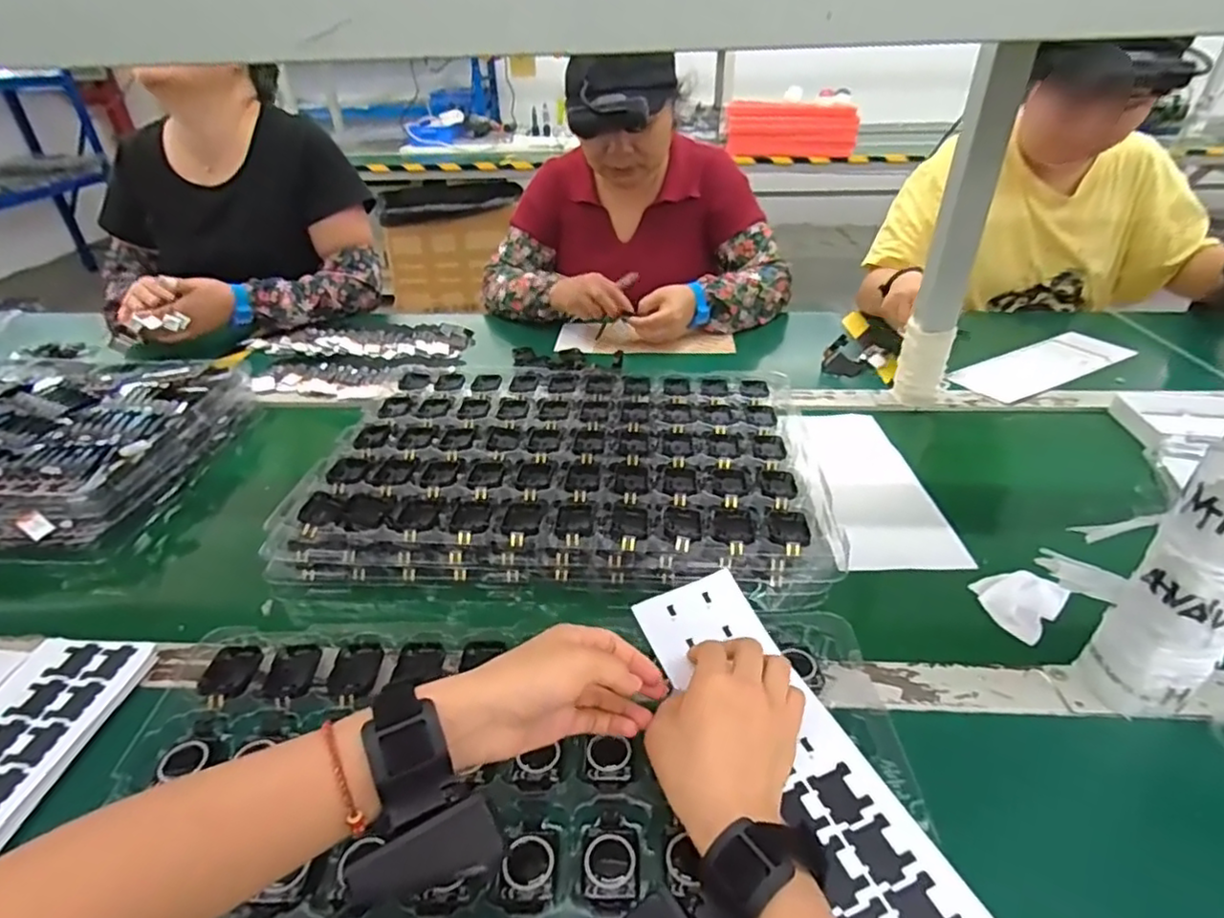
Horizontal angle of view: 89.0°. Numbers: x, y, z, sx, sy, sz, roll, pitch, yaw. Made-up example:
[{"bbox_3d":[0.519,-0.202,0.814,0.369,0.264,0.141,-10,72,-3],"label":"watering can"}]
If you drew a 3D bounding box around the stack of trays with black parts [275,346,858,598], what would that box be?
[{"bbox_3d":[-0.038,-0.013,0.676,0.489,0.047,0.364,1,34,4],"label":"stack of trays with black parts"}]

